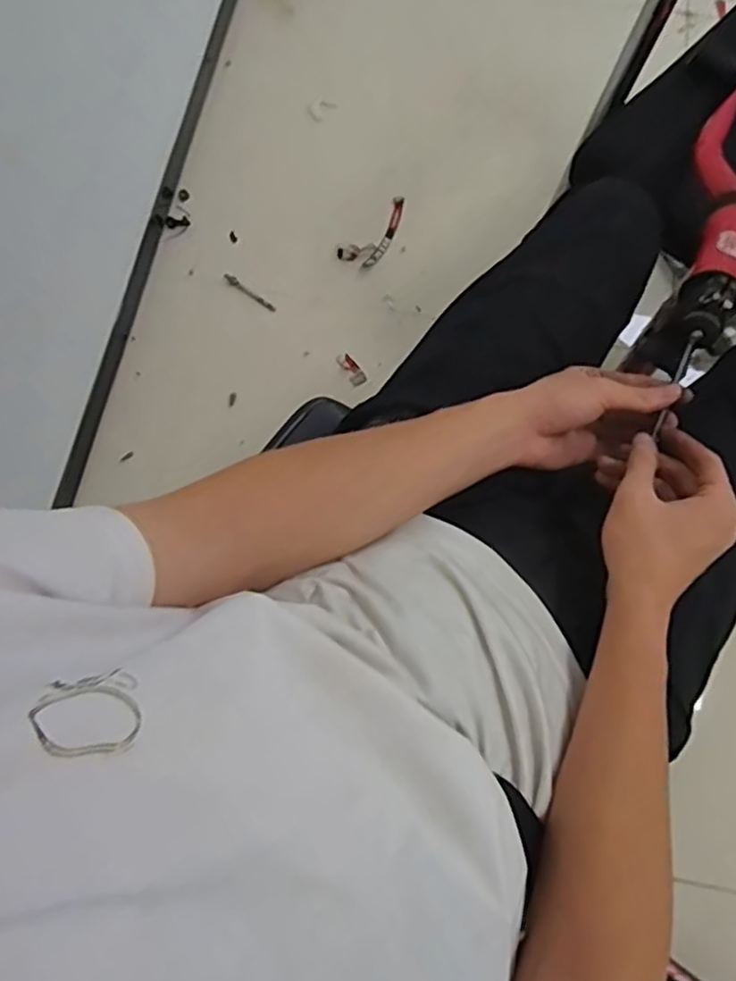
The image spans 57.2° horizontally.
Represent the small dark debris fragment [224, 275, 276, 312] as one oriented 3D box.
[{"bbox_3d":[-0.207,-0.346,1.188,0.114,0.015,0.016,34,78,10],"label":"small dark debris fragment"}]

